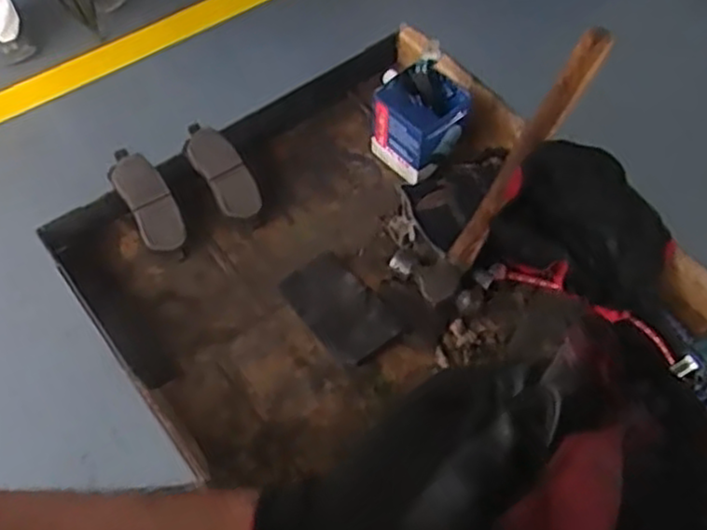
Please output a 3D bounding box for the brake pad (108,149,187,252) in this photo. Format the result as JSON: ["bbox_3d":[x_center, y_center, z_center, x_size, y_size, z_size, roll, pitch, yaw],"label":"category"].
[{"bbox_3d":[-0.203,-0.065,0.719,0.044,0.015,0.105,-28,79,-14],"label":"brake pad"}]

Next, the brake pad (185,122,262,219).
[{"bbox_3d":[-0.134,-0.098,0.750,0.047,0.010,0.109,-29,76,-15],"label":"brake pad"}]

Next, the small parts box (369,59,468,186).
[{"bbox_3d":[0.072,-0.155,0.767,0.094,0.071,0.082,-37,65,-18],"label":"small parts box"}]

